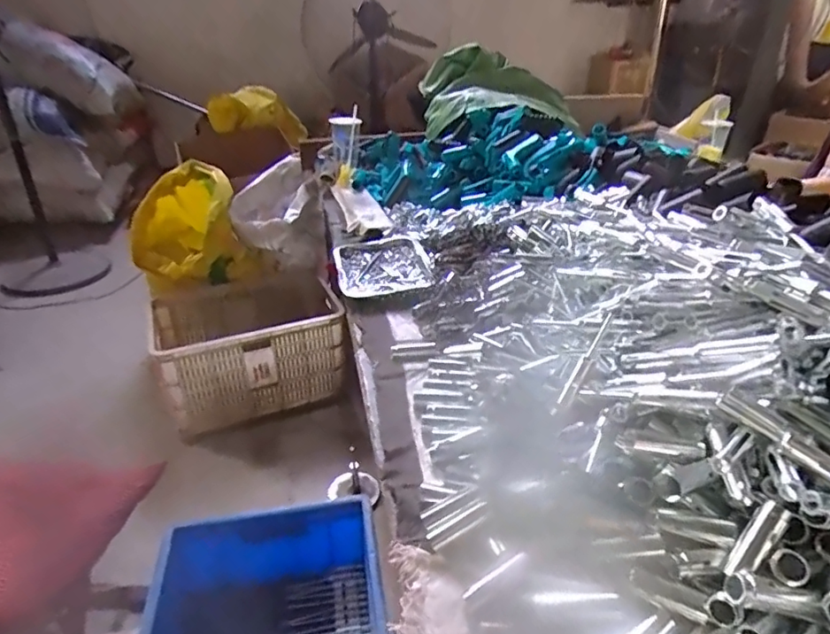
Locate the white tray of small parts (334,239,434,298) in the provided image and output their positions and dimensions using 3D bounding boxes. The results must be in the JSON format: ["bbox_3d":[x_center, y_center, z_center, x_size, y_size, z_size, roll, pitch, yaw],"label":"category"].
[{"bbox_3d":[-0.073,-0.105,1.107,0.179,0.030,0.252,-6,30,-10],"label":"white tray of small parts"}]

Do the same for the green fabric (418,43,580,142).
[{"bbox_3d":[0.265,-0.716,1.699,0.516,0.219,0.402,2,29,5],"label":"green fabric"}]

